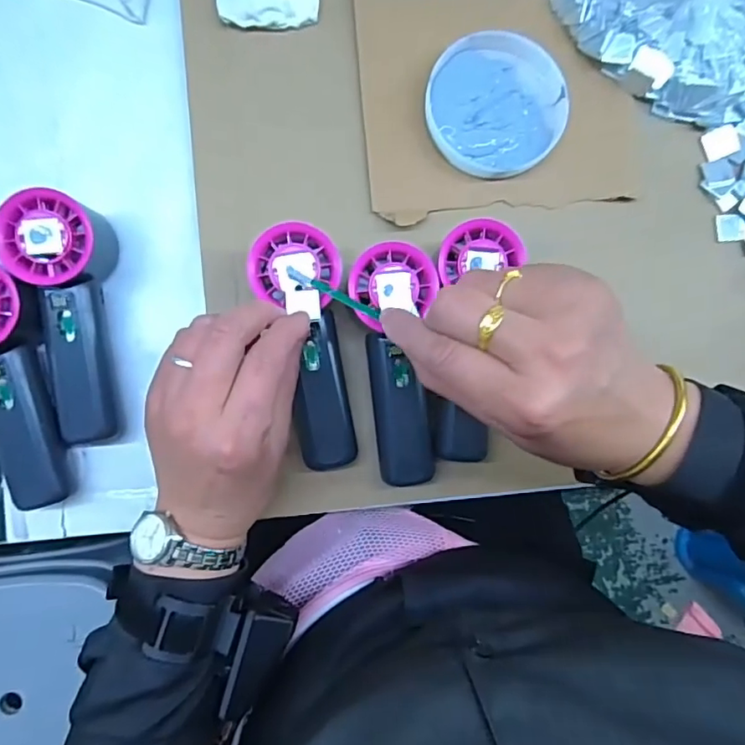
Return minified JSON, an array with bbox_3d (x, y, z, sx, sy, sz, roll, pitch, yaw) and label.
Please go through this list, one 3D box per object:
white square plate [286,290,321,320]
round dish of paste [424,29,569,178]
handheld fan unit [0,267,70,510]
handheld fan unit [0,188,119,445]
[{"bbox_3d":[-0.042,-0.043,0.329,0.021,0.004,0.023,1,52,-11],"label":"white square plate"},{"bbox_3d":[0.089,-0.192,0.388,0.100,0.017,0.096,0,87,-4],"label":"round dish of paste"},{"bbox_3d":[-0.230,0.009,0.340,0.057,0.055,0.152,-10,88,-4],"label":"handheld fan unit"},{"bbox_3d":[-0.196,-0.032,0.345,0.056,0.055,0.153,-2,88,-4],"label":"handheld fan unit"}]

